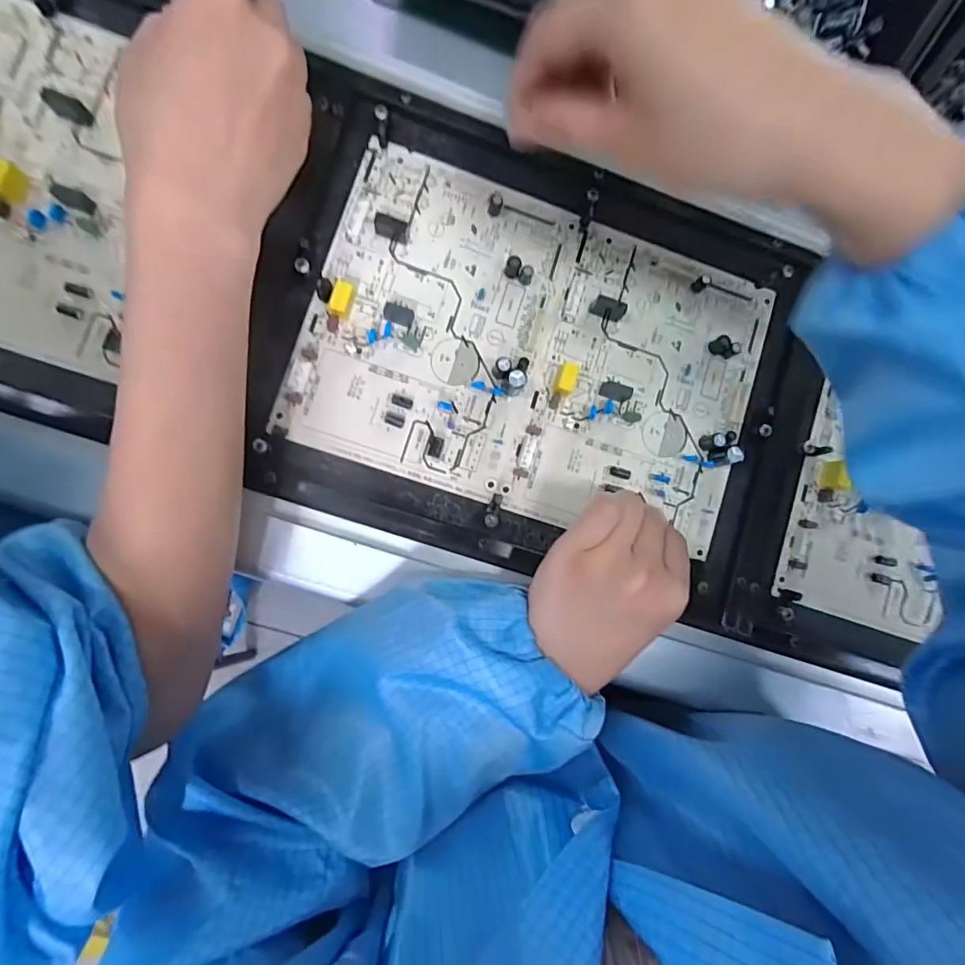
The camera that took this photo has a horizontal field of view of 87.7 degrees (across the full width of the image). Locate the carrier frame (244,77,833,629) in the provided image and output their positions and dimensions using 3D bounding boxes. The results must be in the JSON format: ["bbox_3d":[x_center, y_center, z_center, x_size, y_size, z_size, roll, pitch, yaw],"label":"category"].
[{"bbox_3d":[0.036,-0.084,0.320,0.333,0.016,0.266,15,85,-7],"label":"carrier frame"}]

